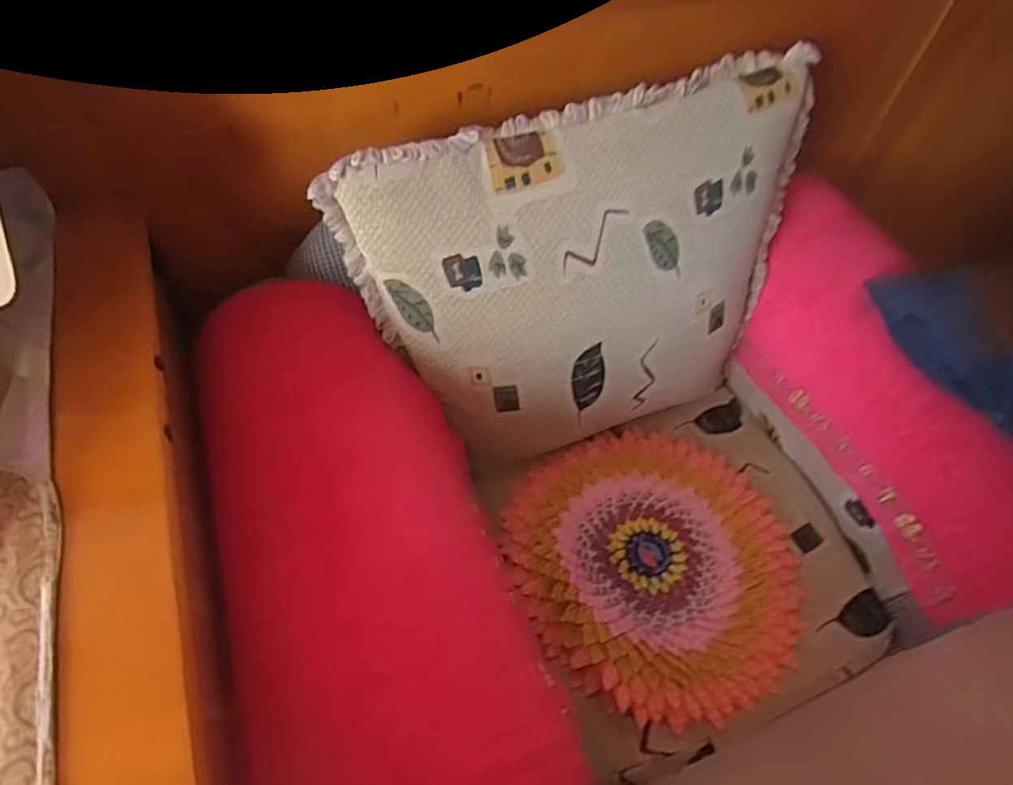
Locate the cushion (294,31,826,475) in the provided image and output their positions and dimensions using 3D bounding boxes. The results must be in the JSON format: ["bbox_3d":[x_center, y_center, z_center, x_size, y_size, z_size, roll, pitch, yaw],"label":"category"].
[{"bbox_3d":[0.127,-0.172,0.913,0.670,0.511,0.150,-19,30,-8],"label":"cushion"}]

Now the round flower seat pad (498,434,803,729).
[{"bbox_3d":[0.227,0.245,0.895,0.410,0.036,0.424,1,57,-2],"label":"round flower seat pad"}]

